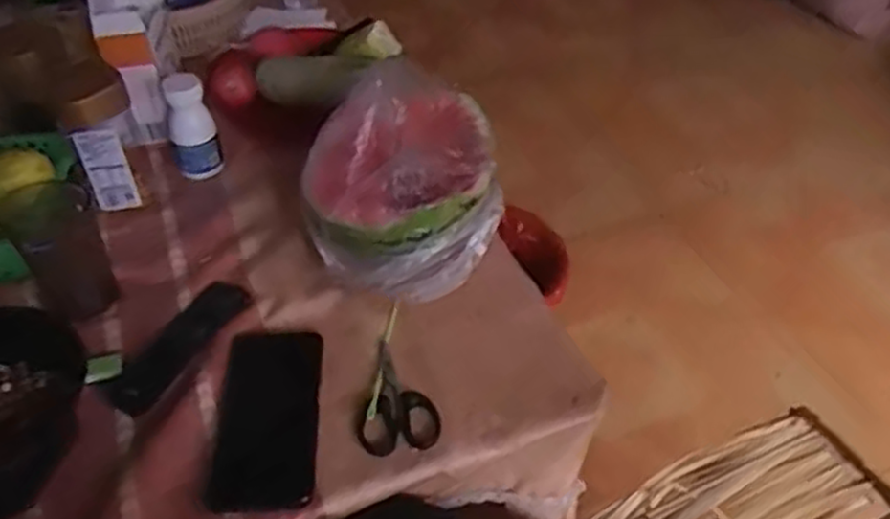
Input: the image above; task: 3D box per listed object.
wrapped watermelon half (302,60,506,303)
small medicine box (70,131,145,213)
[{"bbox_3d":[-0.041,-0.064,0.684,0.166,0.166,0.170,-6,44,-6],"label":"wrapped watermelon half"},{"bbox_3d":[-0.341,-0.088,0.768,0.040,0.090,0.011,-13,46,-13],"label":"small medicine box"}]

